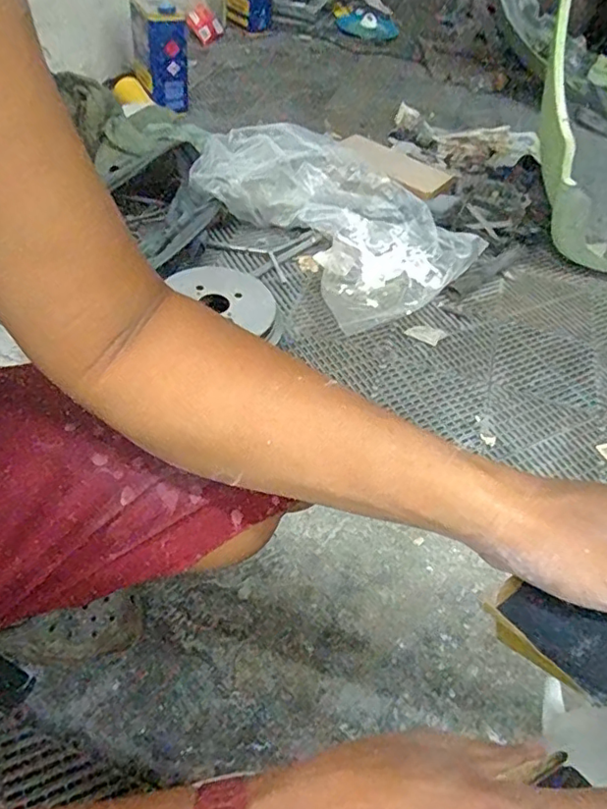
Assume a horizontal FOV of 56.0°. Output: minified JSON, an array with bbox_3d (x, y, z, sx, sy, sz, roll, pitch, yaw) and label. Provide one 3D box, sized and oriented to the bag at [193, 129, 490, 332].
[{"bbox_3d":[0.051,-0.420,1.235,0.589,0.159,0.396,33,54,20],"label":"bag"}]

